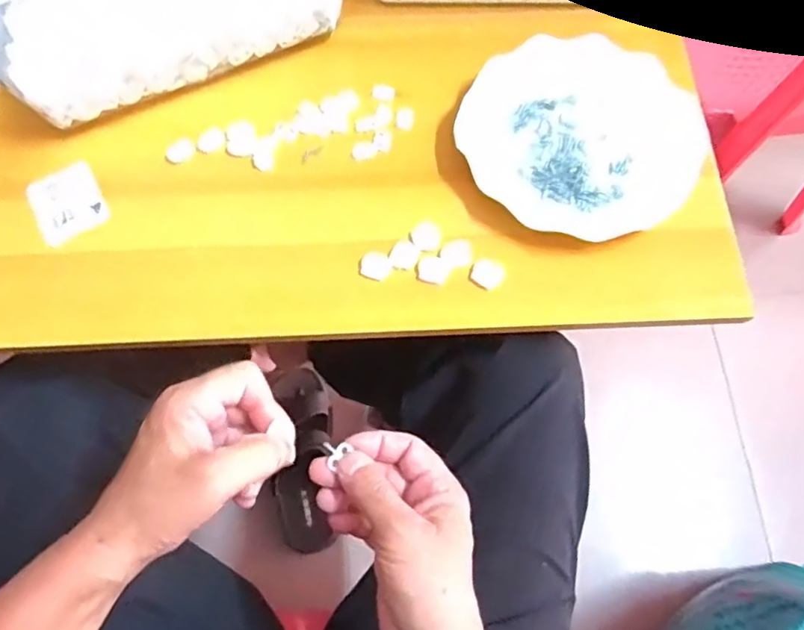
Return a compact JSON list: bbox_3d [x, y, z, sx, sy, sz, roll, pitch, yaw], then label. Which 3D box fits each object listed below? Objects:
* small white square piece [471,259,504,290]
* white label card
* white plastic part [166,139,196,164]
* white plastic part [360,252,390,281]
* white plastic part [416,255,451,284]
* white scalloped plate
[{"bbox_3d":[0.064,-0.031,0.447,0.022,0.004,0.021,25,71,8],"label":"small white square piece"},{"bbox_3d":[-0.264,-0.089,0.473,0.051,0.004,0.062,-26,77,-16],"label":"white label card"},{"bbox_3d":[-0.181,-0.134,0.488,0.023,0.005,0.018,-34,73,-12],"label":"white plastic part"},{"bbox_3d":[-0.020,-0.037,0.453,0.022,0.005,0.021,27,72,9],"label":"white plastic part"},{"bbox_3d":[0.023,-0.034,0.451,0.024,0.004,0.021,15,70,5],"label":"white plastic part"},{"bbox_3d":[0.146,-0.145,0.482,0.184,0.022,0.180,0,69,-1],"label":"white scalloped plate"}]

